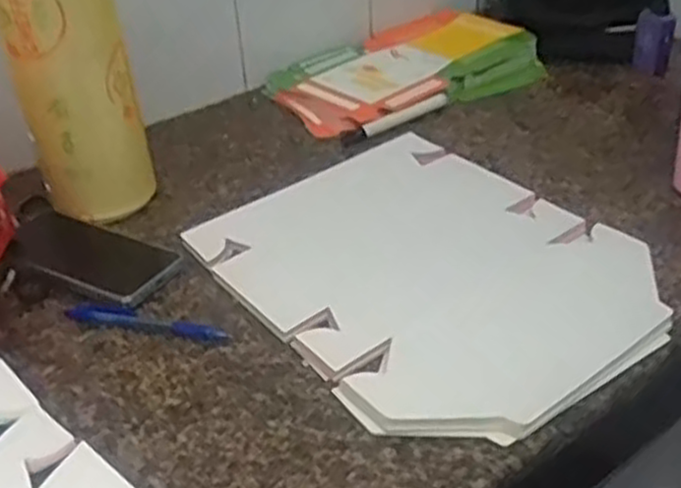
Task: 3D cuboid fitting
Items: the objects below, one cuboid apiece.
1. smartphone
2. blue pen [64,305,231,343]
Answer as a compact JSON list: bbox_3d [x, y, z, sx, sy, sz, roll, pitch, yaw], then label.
[{"bbox_3d":[-0.220,0.009,0.701,0.164,0.012,0.076,18,41,26],"label":"smartphone"},{"bbox_3d":[-0.155,0.062,0.626,0.142,0.008,0.016,8,38,15],"label":"blue pen"}]

